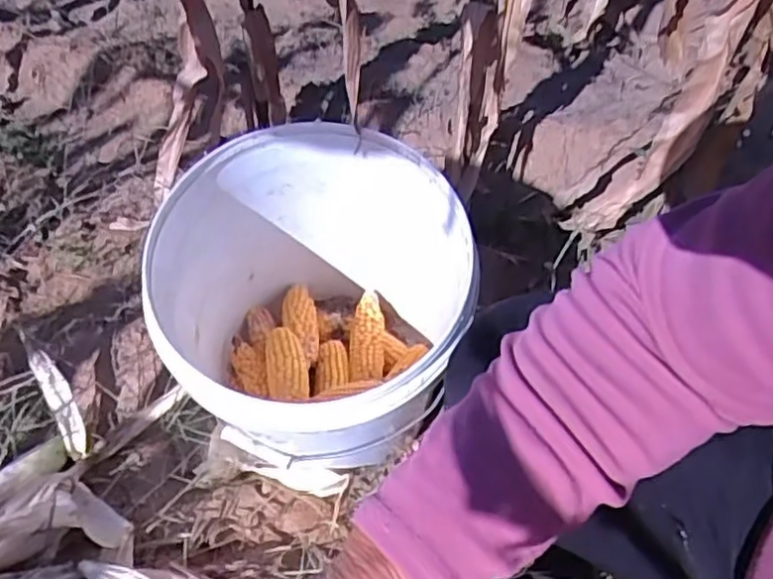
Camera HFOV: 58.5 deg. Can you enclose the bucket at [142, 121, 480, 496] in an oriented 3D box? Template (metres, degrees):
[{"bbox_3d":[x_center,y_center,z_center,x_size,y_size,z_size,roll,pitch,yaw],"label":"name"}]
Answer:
[{"bbox_3d":[-0.057,0.041,0.778,0.318,0.386,0.333,-2,56,3],"label":"bucket"}]

